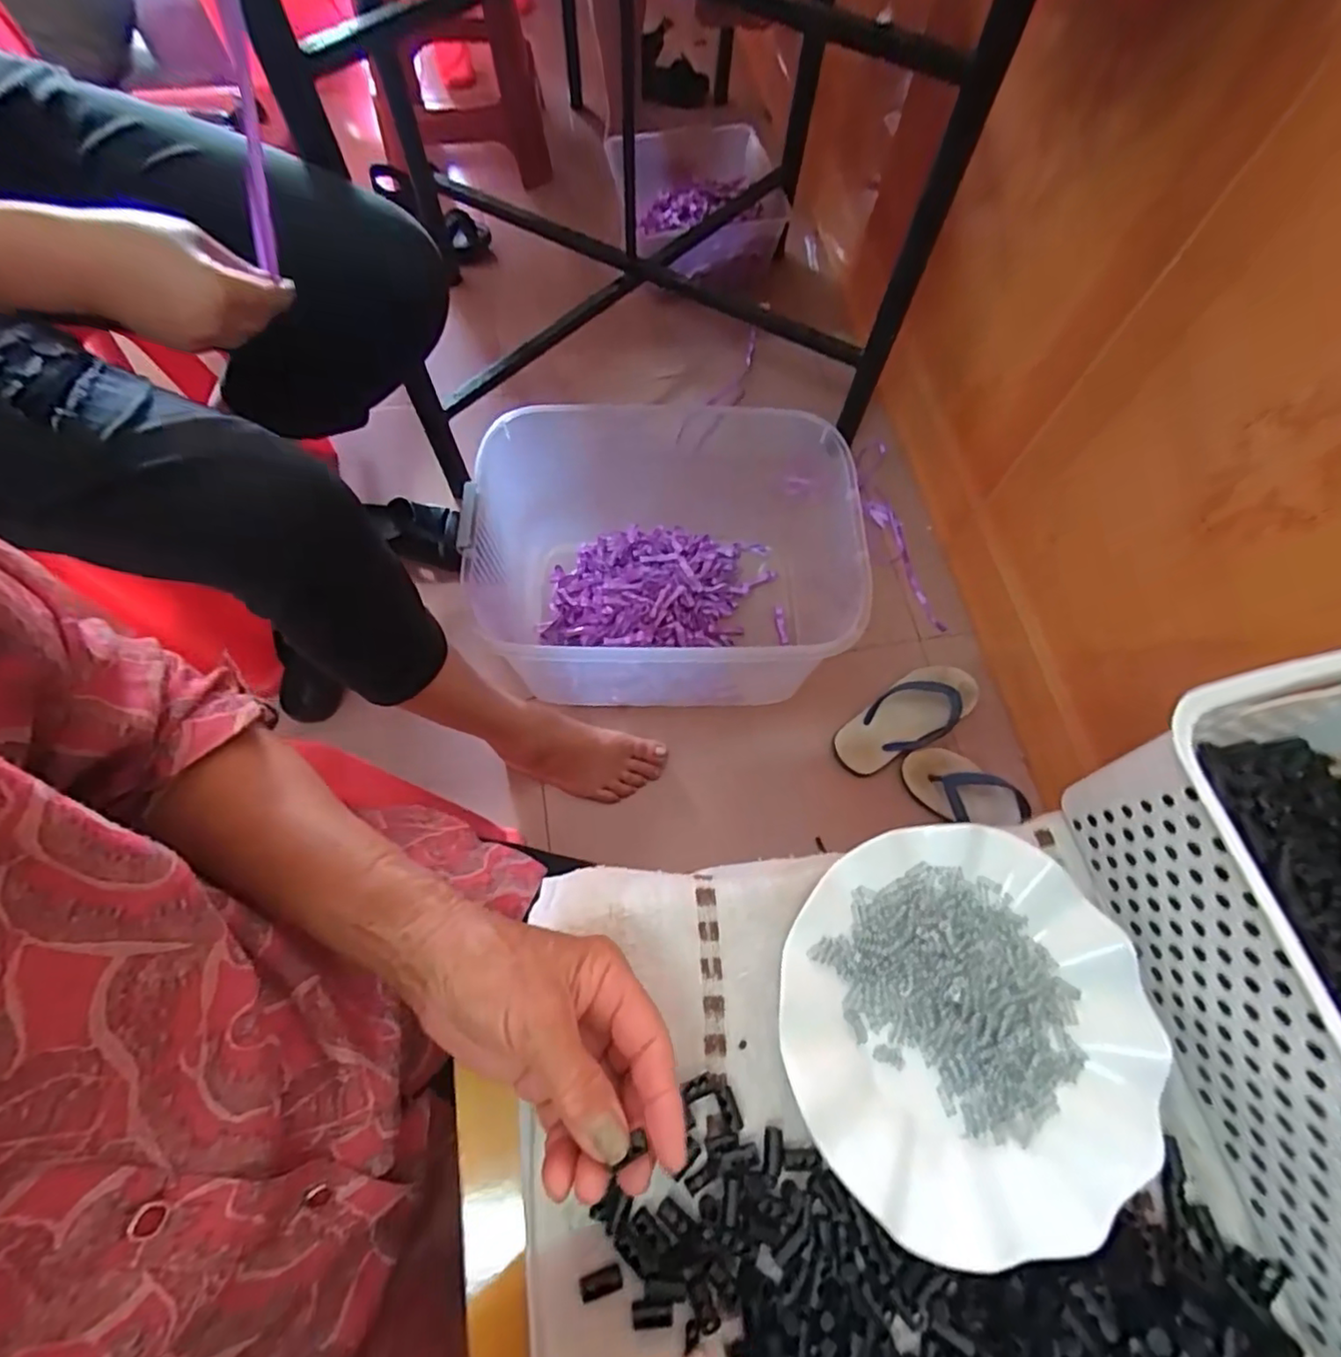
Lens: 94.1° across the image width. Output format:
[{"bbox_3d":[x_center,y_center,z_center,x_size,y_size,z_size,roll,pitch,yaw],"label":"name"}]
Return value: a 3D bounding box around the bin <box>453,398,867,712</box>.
[{"bbox_3d":[-0.003,-0.184,0.879,0.520,0.246,0.405,-1,68,-2],"label":"bin"}]

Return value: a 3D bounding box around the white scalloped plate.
[{"bbox_3d":[0.149,0.172,0.316,0.181,0.017,0.180,1,68,-1],"label":"white scalloped plate"}]

